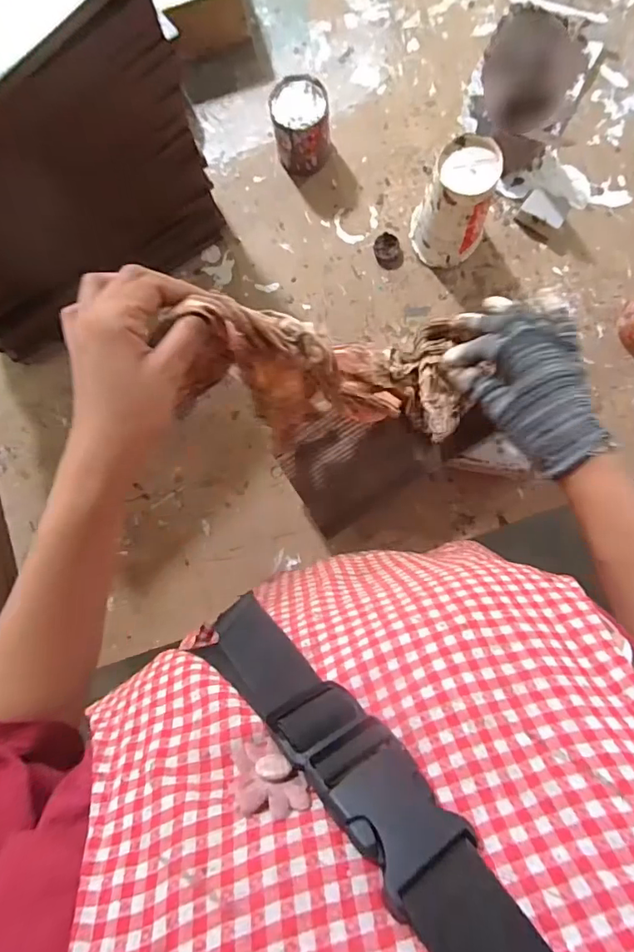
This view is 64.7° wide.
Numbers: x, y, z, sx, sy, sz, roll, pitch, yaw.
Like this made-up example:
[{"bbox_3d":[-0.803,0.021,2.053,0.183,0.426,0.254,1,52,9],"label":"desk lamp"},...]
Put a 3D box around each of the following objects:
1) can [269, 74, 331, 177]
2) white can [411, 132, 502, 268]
[{"bbox_3d":[-0.017,-0.402,0.580,0.062,0.074,0.064,0,87,2],"label":"can"},{"bbox_3d":[0.151,-0.292,0.548,0.079,0.125,0.069,18,88,3],"label":"white can"}]

